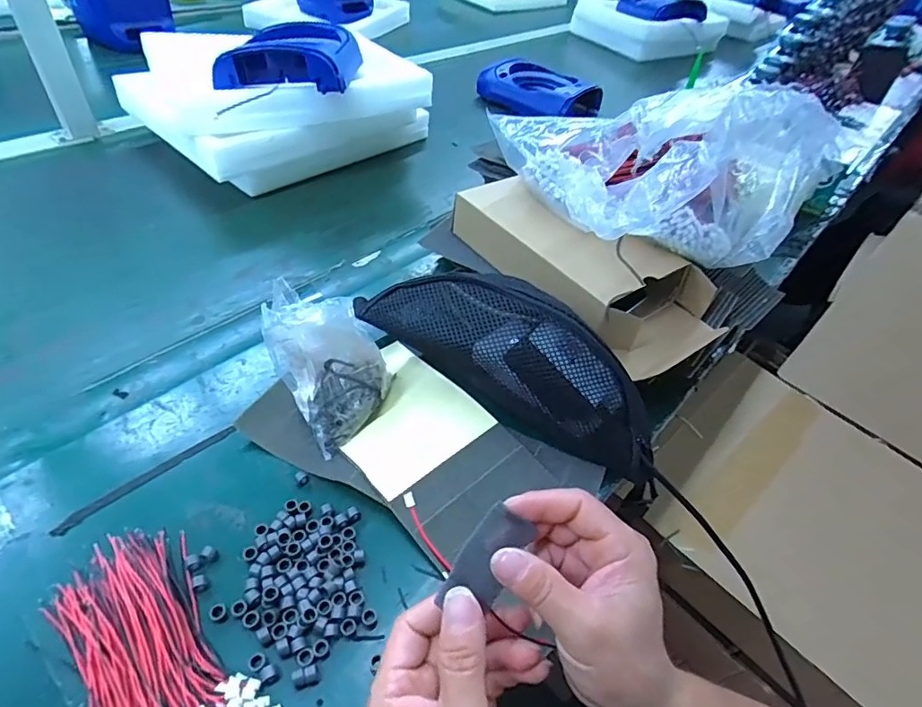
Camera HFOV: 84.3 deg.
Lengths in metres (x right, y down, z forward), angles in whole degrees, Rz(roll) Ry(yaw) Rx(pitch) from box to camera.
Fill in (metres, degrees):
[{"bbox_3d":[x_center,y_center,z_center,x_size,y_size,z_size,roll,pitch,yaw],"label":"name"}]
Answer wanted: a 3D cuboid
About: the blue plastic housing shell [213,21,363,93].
[{"bbox_3d":[-0.230,-0.414,0.707,0.161,0.047,0.175,5,46,-3],"label":"blue plastic housing shell"}]

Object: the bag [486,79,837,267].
[{"bbox_3d":[0.204,-0.200,0.518,0.258,0.127,0.257,-7,48,-13],"label":"bag"}]

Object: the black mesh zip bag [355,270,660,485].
[{"bbox_3d":[0.045,0.002,0.458,0.287,0.100,0.063,25,47,16],"label":"black mesh zip bag"}]

